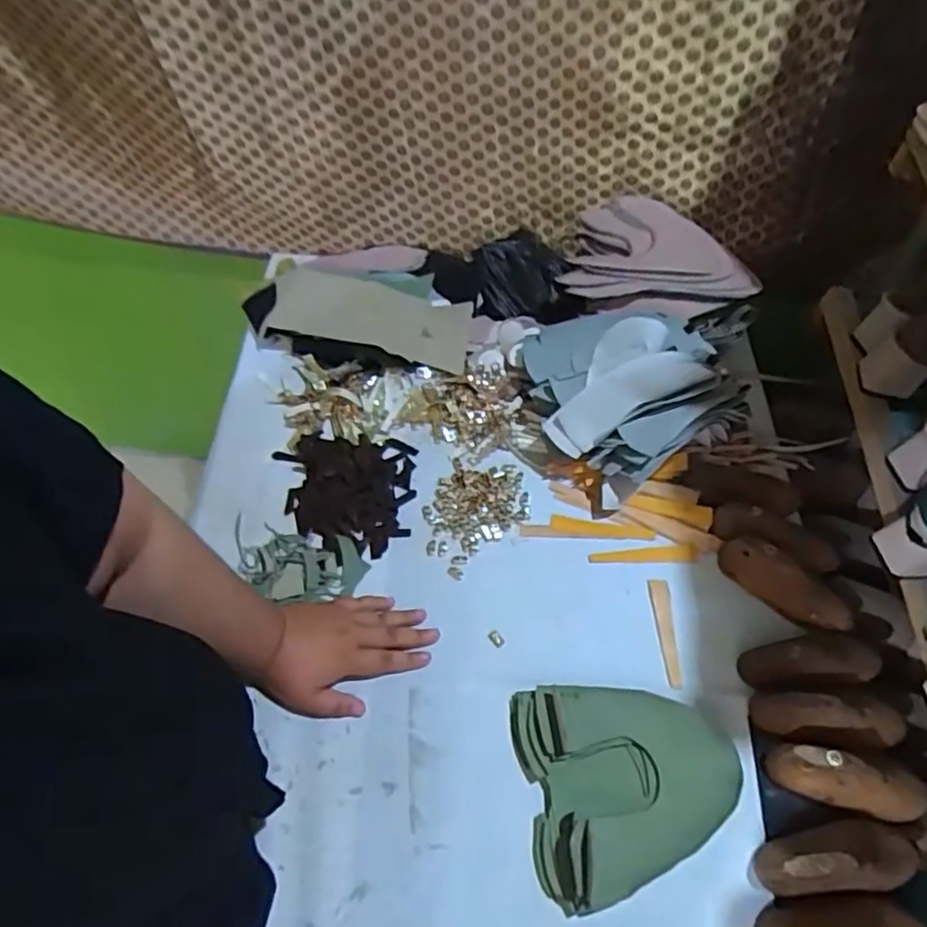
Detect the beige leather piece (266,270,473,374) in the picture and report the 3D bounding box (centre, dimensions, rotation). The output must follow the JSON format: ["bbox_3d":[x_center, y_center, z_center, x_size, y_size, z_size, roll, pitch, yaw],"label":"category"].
[{"bbox_3d":[-0.129,-0.198,0.883,0.282,0.039,0.126,13,56,7],"label":"beige leather piece"}]

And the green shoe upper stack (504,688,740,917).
[{"bbox_3d":[0.144,0.276,0.569,0.179,0.035,0.165,-6,56,-6],"label":"green shoe upper stack"}]

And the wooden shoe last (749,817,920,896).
[{"bbox_3d":[0.313,0.321,0.536,0.144,0.054,0.052,-1,55,-3],"label":"wooden shoe last"}]

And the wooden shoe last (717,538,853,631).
[{"bbox_3d":[0.332,0.126,0.673,0.139,0.043,0.046,30,60,17],"label":"wooden shoe last"}]

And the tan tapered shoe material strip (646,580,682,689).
[{"bbox_3d":[0.208,0.172,0.669,0.021,0.005,0.111,0,55,-2],"label":"tan tapered shoe material strip"}]

